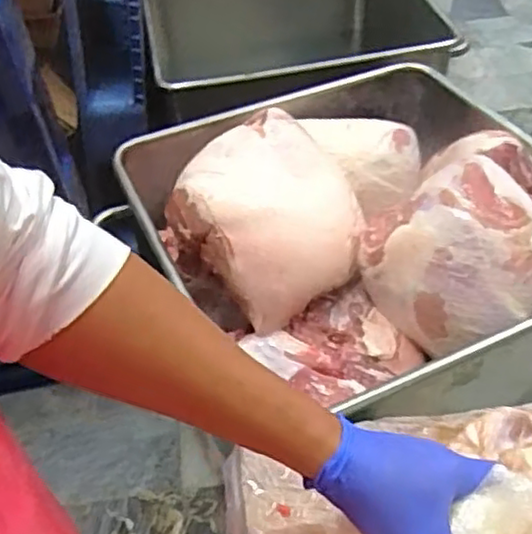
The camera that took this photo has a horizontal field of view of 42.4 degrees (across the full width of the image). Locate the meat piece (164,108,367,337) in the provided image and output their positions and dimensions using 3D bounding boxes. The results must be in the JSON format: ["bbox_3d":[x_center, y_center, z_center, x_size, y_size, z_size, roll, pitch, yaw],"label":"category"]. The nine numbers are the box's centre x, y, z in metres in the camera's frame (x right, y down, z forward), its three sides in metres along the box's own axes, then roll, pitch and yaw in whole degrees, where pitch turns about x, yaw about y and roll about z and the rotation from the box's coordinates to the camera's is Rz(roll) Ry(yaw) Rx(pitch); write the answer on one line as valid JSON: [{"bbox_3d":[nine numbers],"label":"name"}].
[{"bbox_3d":[0.010,-0.080,1.105,0.288,0.186,0.259,-34,54,-24],"label":"meat piece"}]

